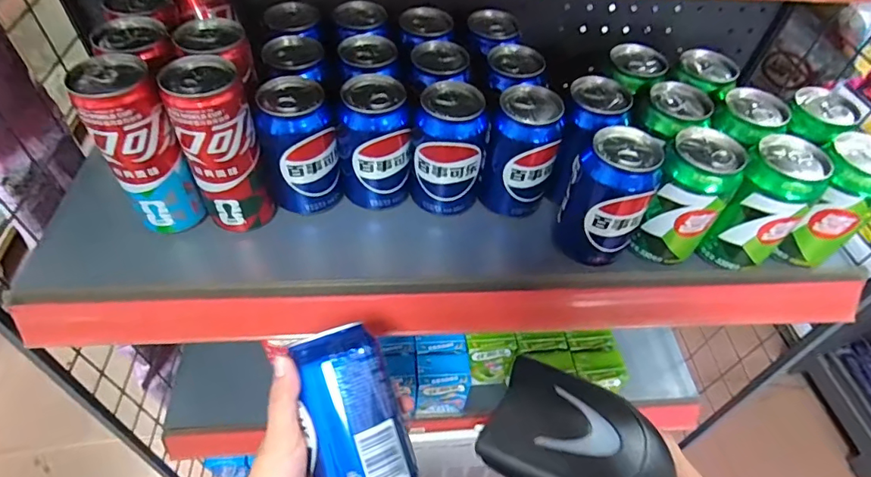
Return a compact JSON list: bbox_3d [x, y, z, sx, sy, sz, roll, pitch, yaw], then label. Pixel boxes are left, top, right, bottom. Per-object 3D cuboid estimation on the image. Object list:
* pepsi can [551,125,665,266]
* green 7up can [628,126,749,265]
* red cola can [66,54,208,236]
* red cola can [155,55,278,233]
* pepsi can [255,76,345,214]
[{"bbox_3d":[0.141,-0.030,0.414,0.061,0.108,0.060,3,49,-3],"label":"pepsi can"},{"bbox_3d":[0.208,-0.031,0.418,0.056,0.105,0.056,3,49,-3],"label":"green 7up can"},{"bbox_3d":[-0.234,-0.069,0.398,0.052,0.139,0.050,-26,56,-25],"label":"red cola can"},{"bbox_3d":[-0.172,-0.070,0.405,0.056,0.139,0.051,-21,54,-22],"label":"red cola can"},{"bbox_3d":[-0.116,-0.079,0.436,0.061,0.107,0.059,3,49,-3],"label":"pepsi can"}]

